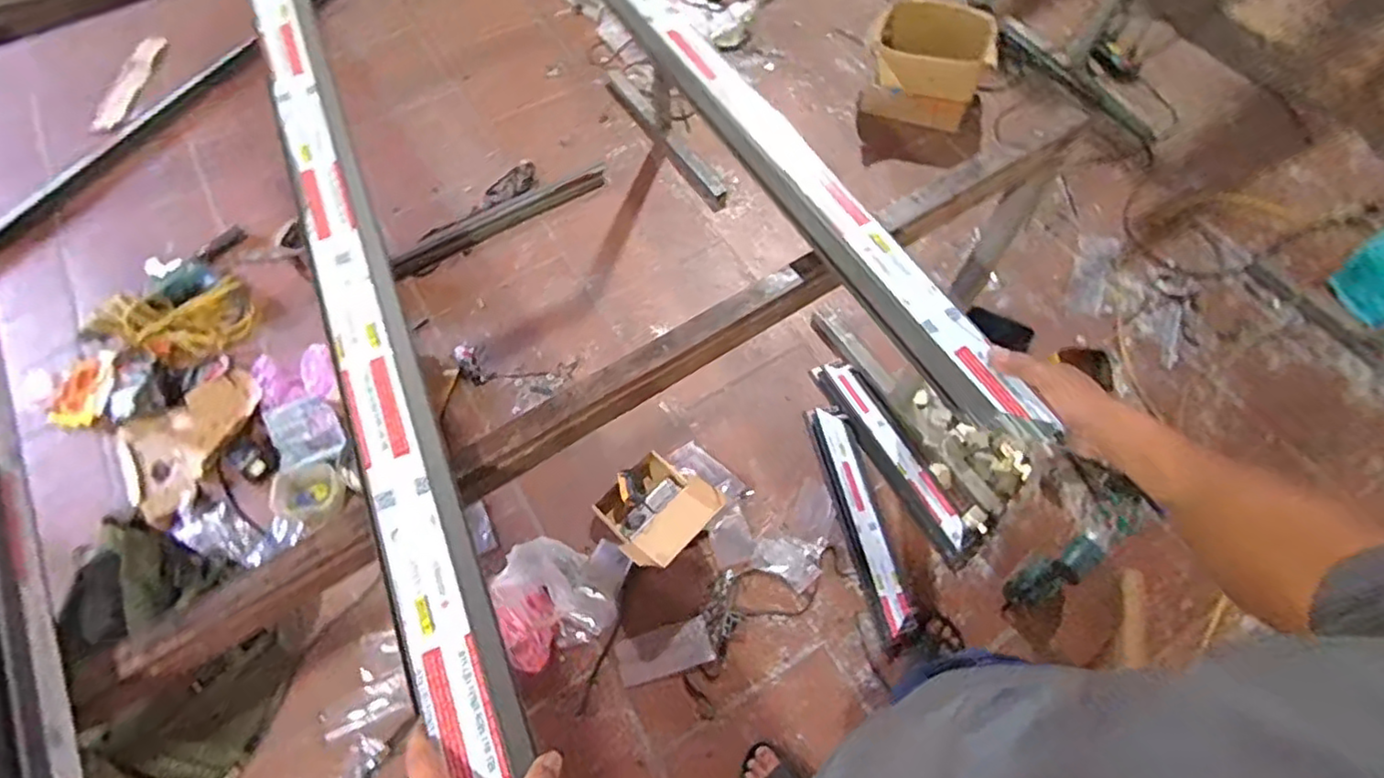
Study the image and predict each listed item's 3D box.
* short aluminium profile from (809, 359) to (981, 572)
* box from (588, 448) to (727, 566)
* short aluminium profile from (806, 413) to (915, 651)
[{"bbox_3d":[0.469,0.147,1.548,0.109,0.054,0.544,-24,64,-13],"label":"short aluminium profile"},{"bbox_3d":[-0.081,0.267,1.455,0.221,0.120,0.221,39,68,19],"label":"box"},{"bbox_3d":[0.368,0.287,1.461,0.100,0.044,0.532,-8,61,-5],"label":"short aluminium profile"}]

